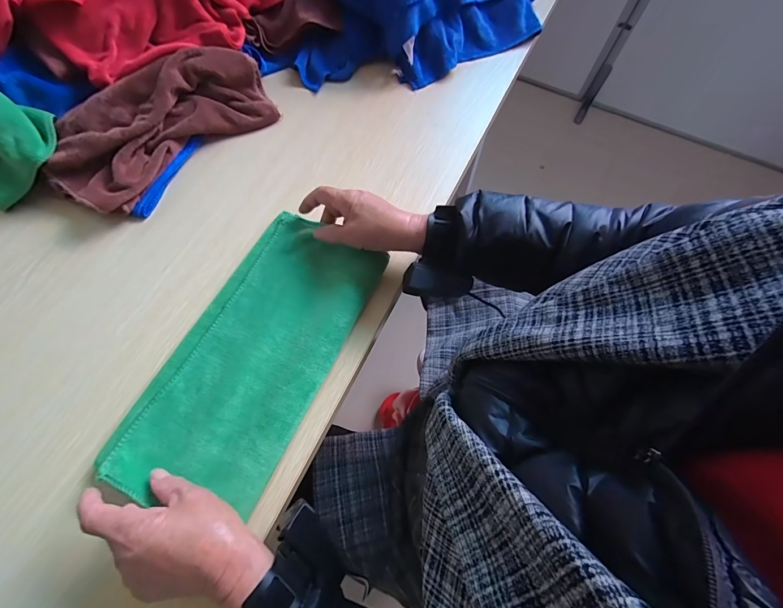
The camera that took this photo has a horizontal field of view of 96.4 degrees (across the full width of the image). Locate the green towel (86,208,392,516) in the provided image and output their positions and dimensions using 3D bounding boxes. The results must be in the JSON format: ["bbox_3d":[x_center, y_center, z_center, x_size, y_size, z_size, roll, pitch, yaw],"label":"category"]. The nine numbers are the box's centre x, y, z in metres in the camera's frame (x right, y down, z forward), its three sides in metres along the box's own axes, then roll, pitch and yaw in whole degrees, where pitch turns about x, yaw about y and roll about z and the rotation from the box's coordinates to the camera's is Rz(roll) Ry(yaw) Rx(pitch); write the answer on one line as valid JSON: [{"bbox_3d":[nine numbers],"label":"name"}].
[{"bbox_3d":[-0.142,0.048,0.369,0.157,0.017,0.310,24,70,10],"label":"green towel"}]

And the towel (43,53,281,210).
[{"bbox_3d":[-0.310,-0.248,0.480,0.306,0.053,0.146,-43,100,-16],"label":"towel"}]

